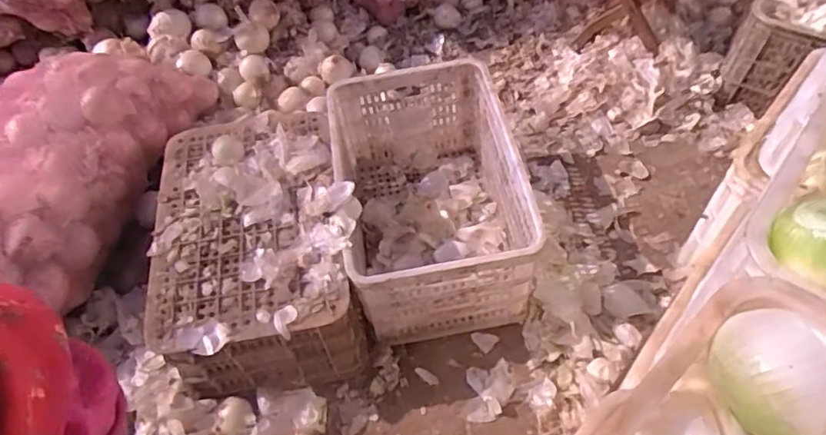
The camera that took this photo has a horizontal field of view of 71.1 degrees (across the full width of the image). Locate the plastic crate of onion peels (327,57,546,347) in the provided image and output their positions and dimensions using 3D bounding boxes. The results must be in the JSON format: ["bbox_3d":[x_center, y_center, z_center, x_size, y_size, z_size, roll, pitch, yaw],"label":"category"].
[{"bbox_3d":[0.034,-0.041,1.258,0.354,0.309,0.527,-10,55,-3],"label":"plastic crate of onion peels"}]

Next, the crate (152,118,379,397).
[{"bbox_3d":[-0.296,0.055,1.176,0.370,0.260,0.513,-9,55,-3],"label":"crate"}]

